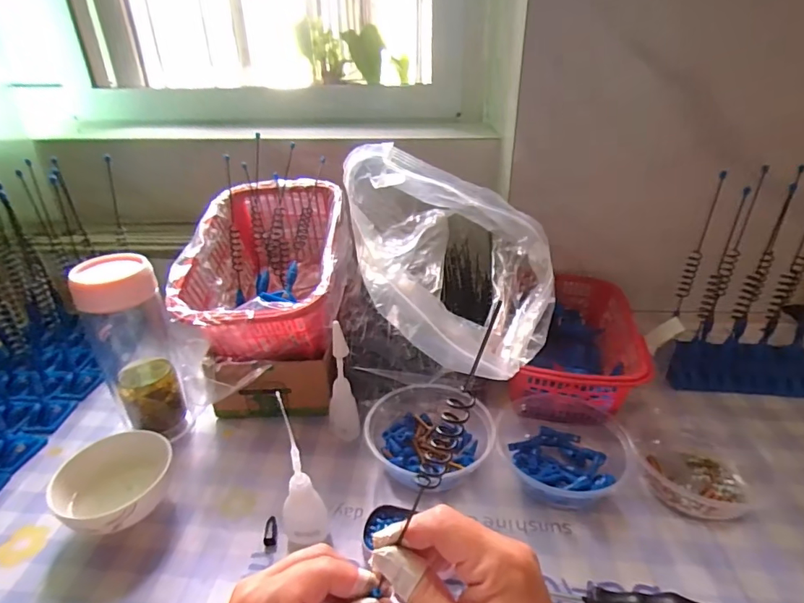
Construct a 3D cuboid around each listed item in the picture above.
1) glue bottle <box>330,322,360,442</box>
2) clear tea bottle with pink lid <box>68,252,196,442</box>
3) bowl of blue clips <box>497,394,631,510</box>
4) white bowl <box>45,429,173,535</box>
[{"bbox_3d":[-0.059,0.083,0.454,0.027,0.125,0.034,-8,32,-10],"label":"glue bottle"},{"bbox_3d":[-0.248,0.051,0.451,0.066,0.186,0.056,-23,38,-31],"label":"clear tea bottle with pink lid"},{"bbox_3d":[0.138,0.132,0.429,0.112,0.040,0.104,-1,32,1],"label":"bowl of blue clips"},{"bbox_3d":[-0.234,0.154,0.392,0.085,0.049,0.083,-1,32,1],"label":"white bowl"}]

